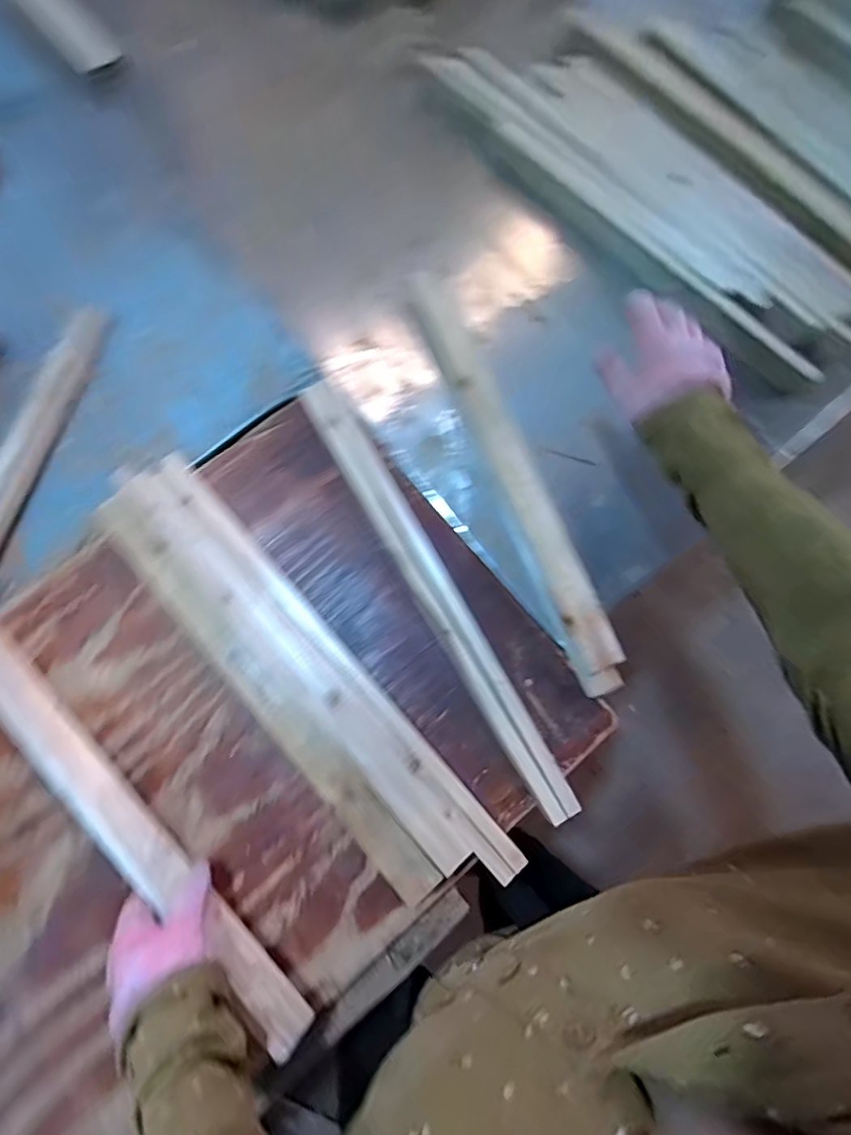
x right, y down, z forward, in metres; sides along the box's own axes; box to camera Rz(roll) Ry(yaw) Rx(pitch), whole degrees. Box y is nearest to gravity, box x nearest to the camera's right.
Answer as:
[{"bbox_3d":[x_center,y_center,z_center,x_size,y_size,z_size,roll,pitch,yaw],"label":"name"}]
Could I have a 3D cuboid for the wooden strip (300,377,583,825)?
[{"bbox_3d":[0.004,0.013,0.559,0.038,0.016,0.499,-29,78,-7],"label":"wooden strip"}]

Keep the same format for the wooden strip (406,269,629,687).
[{"bbox_3d":[0.093,-0.110,0.615,0.047,0.032,0.505,-22,77,-6],"label":"wooden strip"}]

